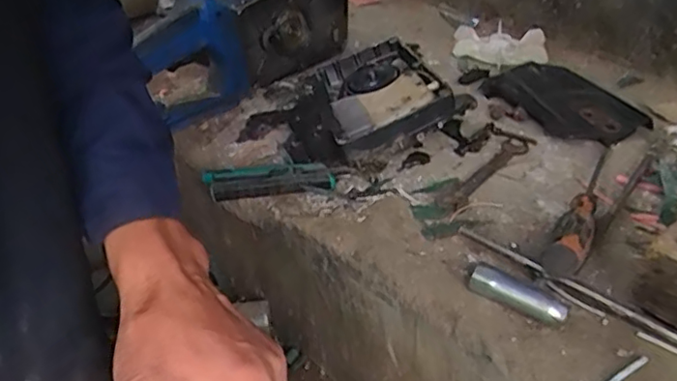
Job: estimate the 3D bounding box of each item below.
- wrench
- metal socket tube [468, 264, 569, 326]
[{"bbox_3d":[0.146,-0.019,0.585,0.025,0.008,0.147,24,41,32],"label":"wrench"},{"bbox_3d":[0.130,0.075,0.432,0.069,0.022,0.019,19,39,26],"label":"metal socket tube"}]

